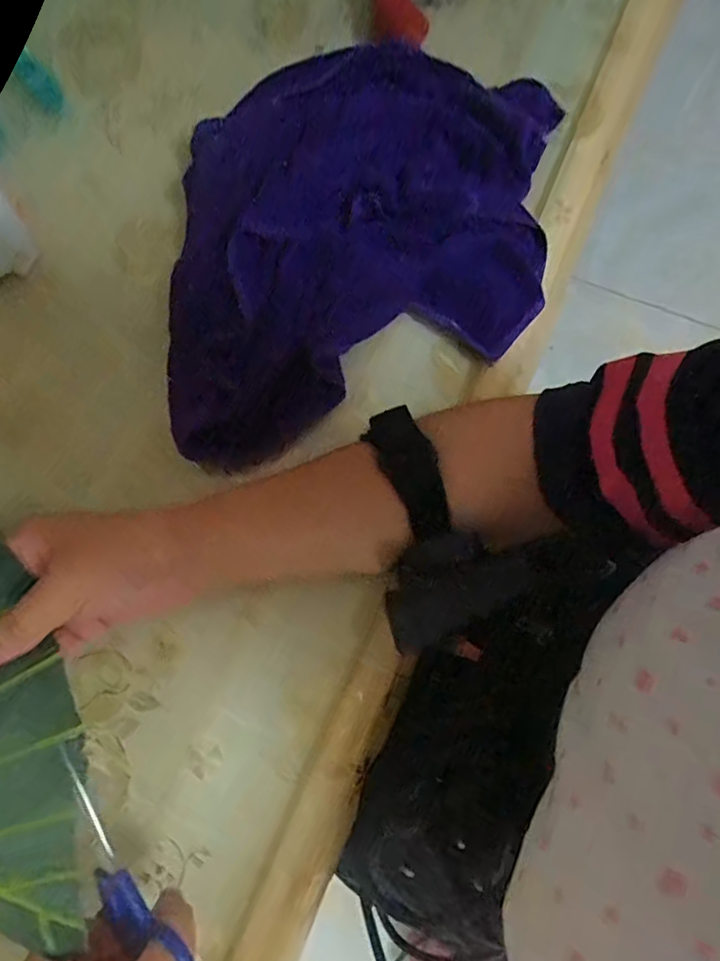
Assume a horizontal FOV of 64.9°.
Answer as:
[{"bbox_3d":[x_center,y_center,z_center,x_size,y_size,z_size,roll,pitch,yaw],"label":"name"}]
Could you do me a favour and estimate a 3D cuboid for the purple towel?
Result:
[{"bbox_3d":[0.002,-0.144,0.354,0.231,0.052,0.258,1,75,1],"label":"purple towel"}]

